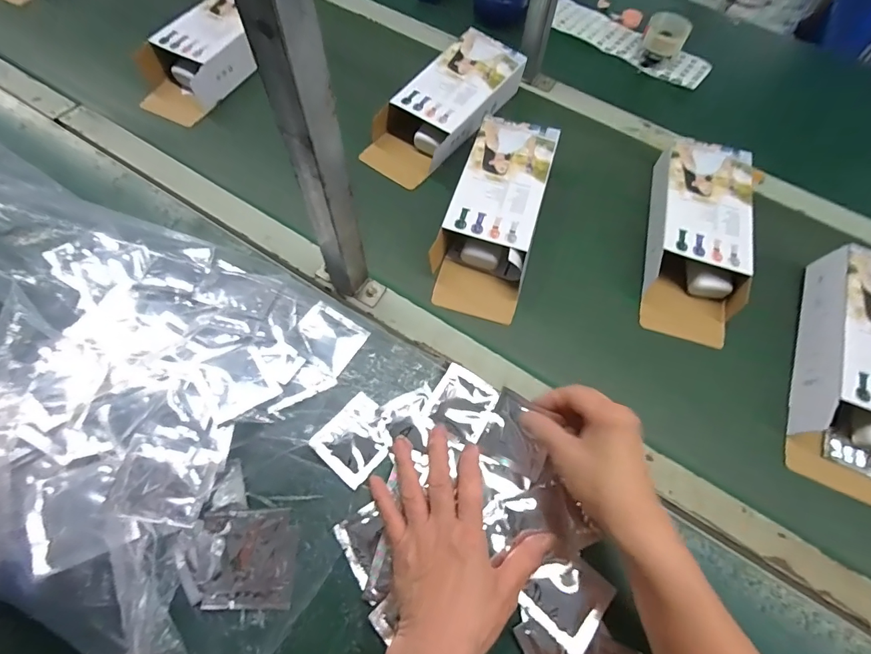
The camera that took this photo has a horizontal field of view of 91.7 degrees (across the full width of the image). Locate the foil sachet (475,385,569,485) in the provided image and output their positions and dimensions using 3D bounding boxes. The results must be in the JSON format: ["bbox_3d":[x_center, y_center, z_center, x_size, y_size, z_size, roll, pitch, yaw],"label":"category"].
[{"bbox_3d":[0.080,0.102,0.402,0.062,0.007,0.066,25,95,23],"label":"foil sachet"}]

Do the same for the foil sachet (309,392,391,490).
[{"bbox_3d":[-0.075,0.108,0.412,0.062,0.012,0.070,39,70,14],"label":"foil sachet"}]

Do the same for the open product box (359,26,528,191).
[{"bbox_3d":[0.014,-0.306,0.590,0.114,0.058,0.257,38,69,14],"label":"open product box"}]

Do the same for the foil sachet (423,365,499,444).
[{"bbox_3d":[0.027,0.078,0.430,0.061,0.007,0.066,28,67,10],"label":"foil sachet"}]

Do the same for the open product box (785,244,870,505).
[{"bbox_3d":[0.455,0.044,0.445,0.112,0.061,0.257,23,66,8],"label":"open product box"}]

